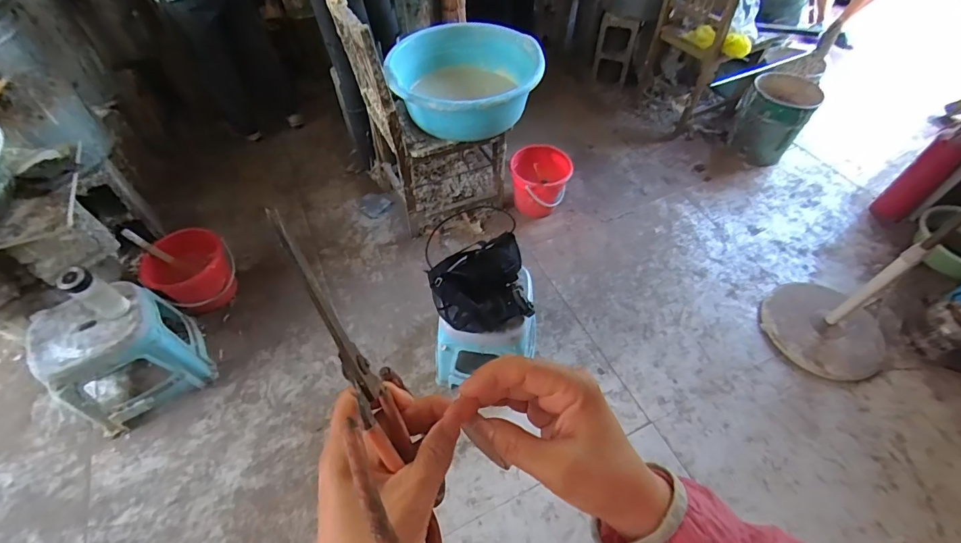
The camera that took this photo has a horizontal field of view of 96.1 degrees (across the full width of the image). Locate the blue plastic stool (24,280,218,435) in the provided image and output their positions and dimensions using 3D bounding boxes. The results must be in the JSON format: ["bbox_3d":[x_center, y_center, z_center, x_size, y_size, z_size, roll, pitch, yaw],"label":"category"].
[{"bbox_3d":[-1.083,0.252,1.331,0.338,0.343,0.288,-29,58,-20],"label":"blue plastic stool"}]

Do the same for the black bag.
[{"bbox_3d":[-0.002,0.023,1.184,0.271,0.154,0.277,-12,52,-9],"label":"black bag"}]

